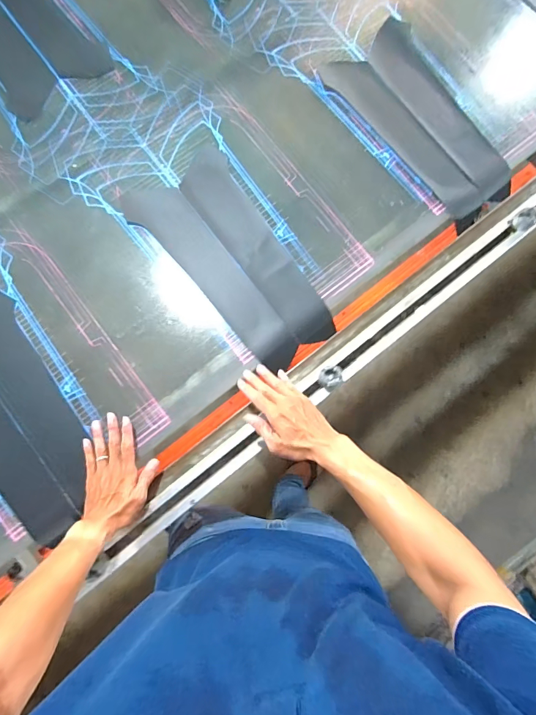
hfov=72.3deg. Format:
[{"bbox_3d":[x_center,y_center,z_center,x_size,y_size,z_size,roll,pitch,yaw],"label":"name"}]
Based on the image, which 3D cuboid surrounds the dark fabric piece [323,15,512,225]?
[{"bbox_3d":[0.321,-0.497,0.773,0.217,0.039,0.429,-37,89,1],"label":"dark fabric piece"}]

